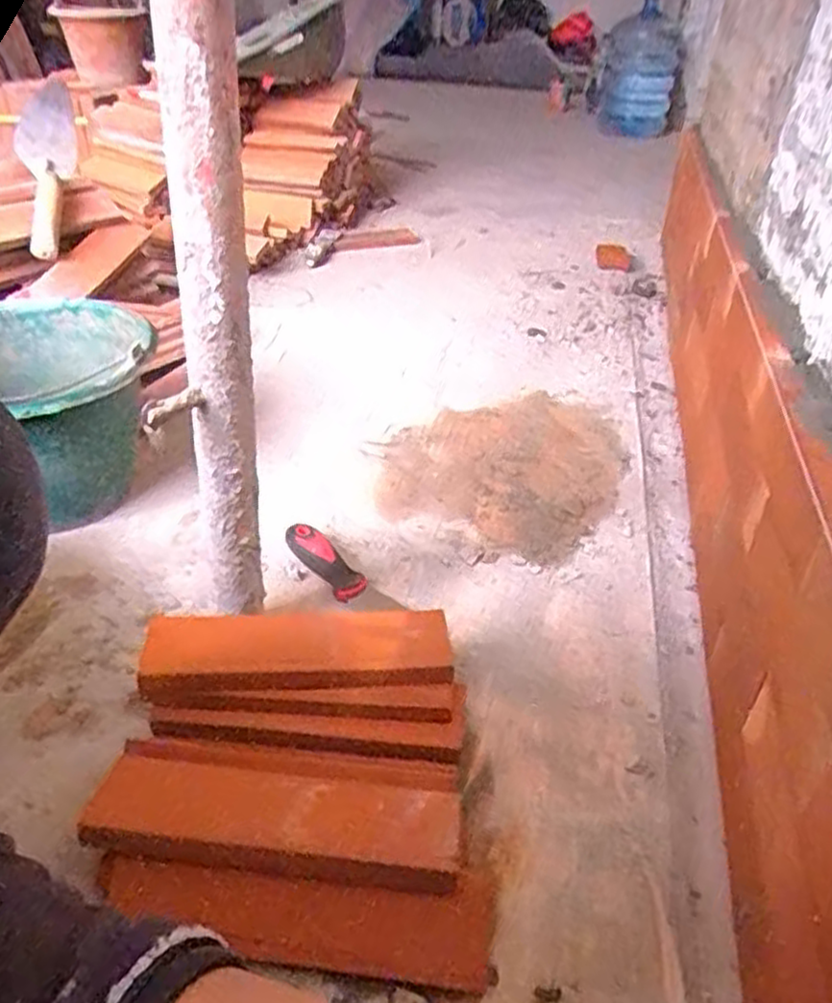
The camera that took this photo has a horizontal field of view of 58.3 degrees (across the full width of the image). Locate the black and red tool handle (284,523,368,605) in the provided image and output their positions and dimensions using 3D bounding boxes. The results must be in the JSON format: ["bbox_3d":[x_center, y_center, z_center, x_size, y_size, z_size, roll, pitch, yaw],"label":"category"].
[{"bbox_3d":[-0.091,0.061,0.753,0.035,0.027,0.111,-23,41,-31],"label":"black and red tool handle"}]

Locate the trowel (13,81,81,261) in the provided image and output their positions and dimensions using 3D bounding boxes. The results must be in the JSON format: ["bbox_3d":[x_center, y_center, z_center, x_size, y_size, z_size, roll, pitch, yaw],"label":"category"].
[{"bbox_3d":[-0.556,-0.495,1.115,0.078,0.274,0.050,0,-7,-1],"label":"trowel"}]

